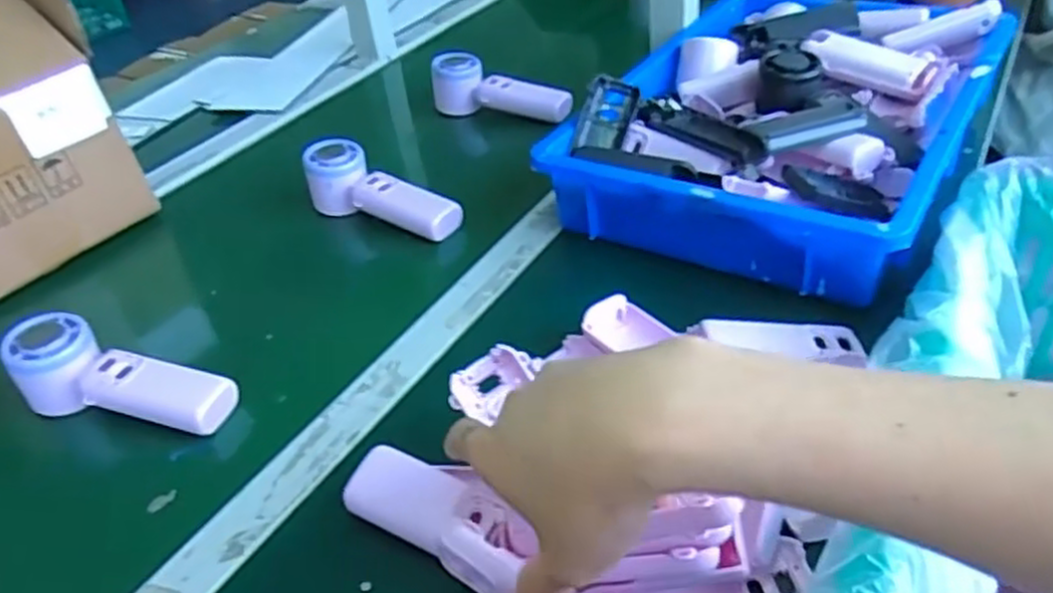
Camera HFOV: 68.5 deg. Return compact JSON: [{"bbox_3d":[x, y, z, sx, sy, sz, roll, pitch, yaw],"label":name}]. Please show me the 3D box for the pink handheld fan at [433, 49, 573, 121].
[{"bbox_3d":[-0.026,-0.234,0.868,0.169,0.056,0.048,11,41,21],"label":"pink handheld fan"}]

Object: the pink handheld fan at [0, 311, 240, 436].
[{"bbox_3d":[-0.286,0.056,0.537,0.157,0.052,0.056,10,41,20],"label":"pink handheld fan"}]

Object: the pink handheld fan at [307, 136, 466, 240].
[{"bbox_3d":[-0.137,-0.099,0.712,0.156,0.050,0.062,23,46,33],"label":"pink handheld fan"}]

